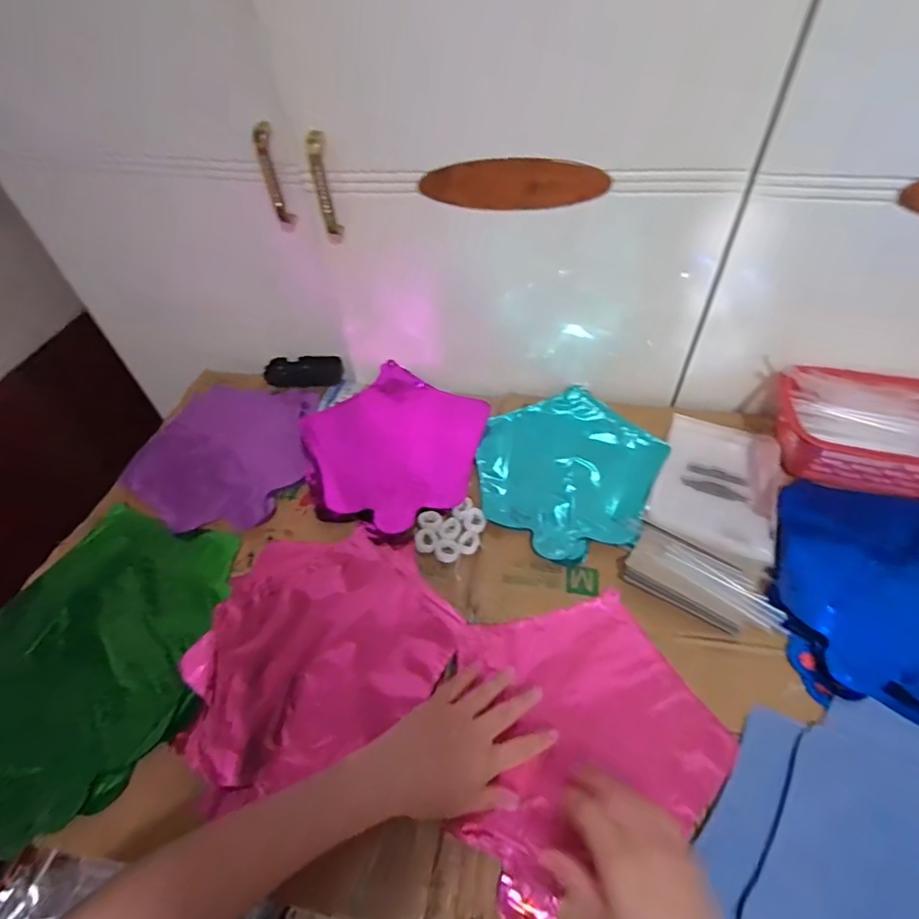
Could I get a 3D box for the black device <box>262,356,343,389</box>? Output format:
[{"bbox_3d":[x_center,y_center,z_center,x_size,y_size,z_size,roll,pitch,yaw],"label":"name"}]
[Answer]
[{"bbox_3d":[-0.230,-0.133,0.770,0.109,0.039,0.034,-8,50,-19],"label":"black device"}]

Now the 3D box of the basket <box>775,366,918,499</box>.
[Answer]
[{"bbox_3d":[0.477,-0.039,0.598,0.226,0.059,0.157,9,53,11],"label":"basket"}]

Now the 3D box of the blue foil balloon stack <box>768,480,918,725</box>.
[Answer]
[{"bbox_3d":[0.425,0.129,0.494,0.228,0.022,0.232,16,54,15],"label":"blue foil balloon stack"}]

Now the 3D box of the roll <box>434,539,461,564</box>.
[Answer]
[{"bbox_3d":[-0.013,0.096,0.548,0.027,0.004,0.025,-2,52,2],"label":"roll"}]

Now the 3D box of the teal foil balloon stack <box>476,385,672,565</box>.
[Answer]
[{"bbox_3d":[0.125,0.008,0.623,0.204,0.025,0.239,21,56,19],"label":"teal foil balloon stack"}]

